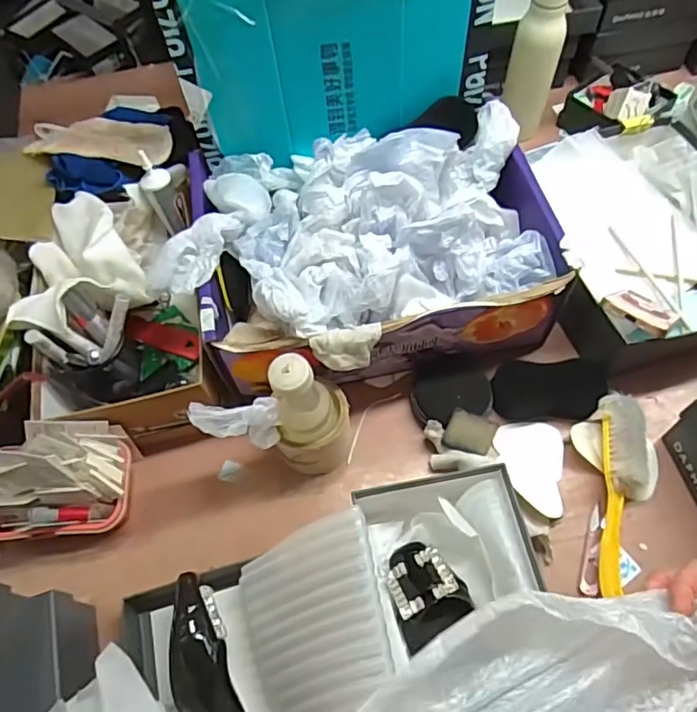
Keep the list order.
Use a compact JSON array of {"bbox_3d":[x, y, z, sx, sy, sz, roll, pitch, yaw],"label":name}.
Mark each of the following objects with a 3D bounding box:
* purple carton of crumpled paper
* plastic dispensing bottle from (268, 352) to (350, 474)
[{"bbox_3d":[0.007,-0.137,0.678,0.427,0.163,0.318,-13,61,-3],"label":"purple carton of crumpled paper"},{"bbox_3d":[-0.039,0.061,0.599,0.077,0.179,0.070,-2,61,3],"label":"plastic dispensing bottle"}]

